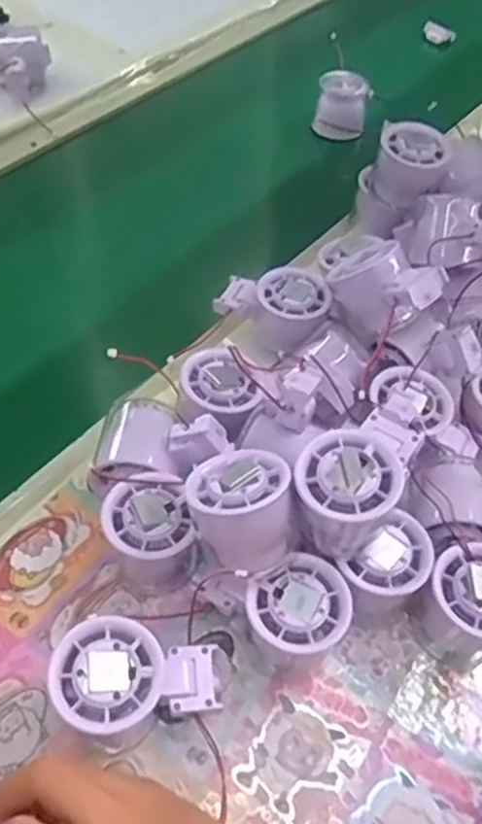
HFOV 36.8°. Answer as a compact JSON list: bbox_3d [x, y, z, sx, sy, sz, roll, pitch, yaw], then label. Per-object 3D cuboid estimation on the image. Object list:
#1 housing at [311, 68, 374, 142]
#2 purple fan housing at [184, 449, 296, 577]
[{"bbox_3d":[0.116,-0.353,0.834,0.058,0.054,0.061,14,51,6],"label":"housing"},{"bbox_3d":[0.001,0.056,0.417,0.057,0.057,0.057,-12,36,-4],"label":"purple fan housing"}]

